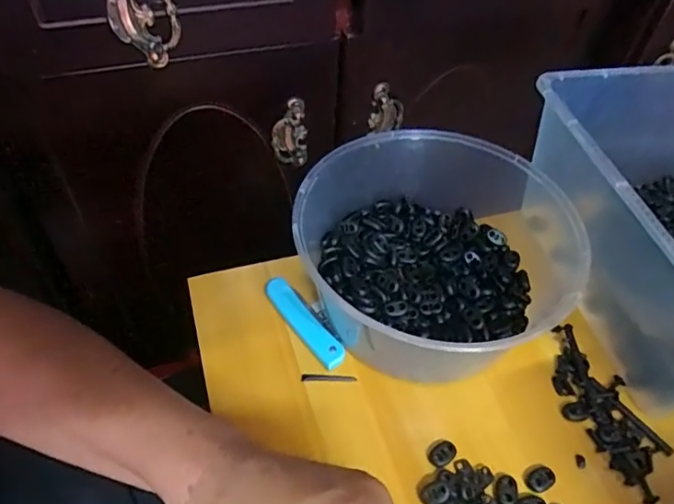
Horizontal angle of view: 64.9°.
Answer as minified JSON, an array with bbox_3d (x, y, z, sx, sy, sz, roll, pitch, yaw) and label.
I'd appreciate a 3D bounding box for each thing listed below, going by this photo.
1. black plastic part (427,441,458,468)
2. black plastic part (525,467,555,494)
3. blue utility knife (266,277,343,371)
[{"bbox_3d":[0.078,0.149,0.393,0.022,0.005,0.017,-31,59,-27],"label":"black plastic part"},{"bbox_3d":[0.148,0.165,0.384,0.023,0.004,0.015,-20,55,-20],"label":"black plastic part"},{"bbox_3d":[-0.029,0.058,0.452,0.021,0.017,0.095,-31,59,-27],"label":"blue utility knife"}]

